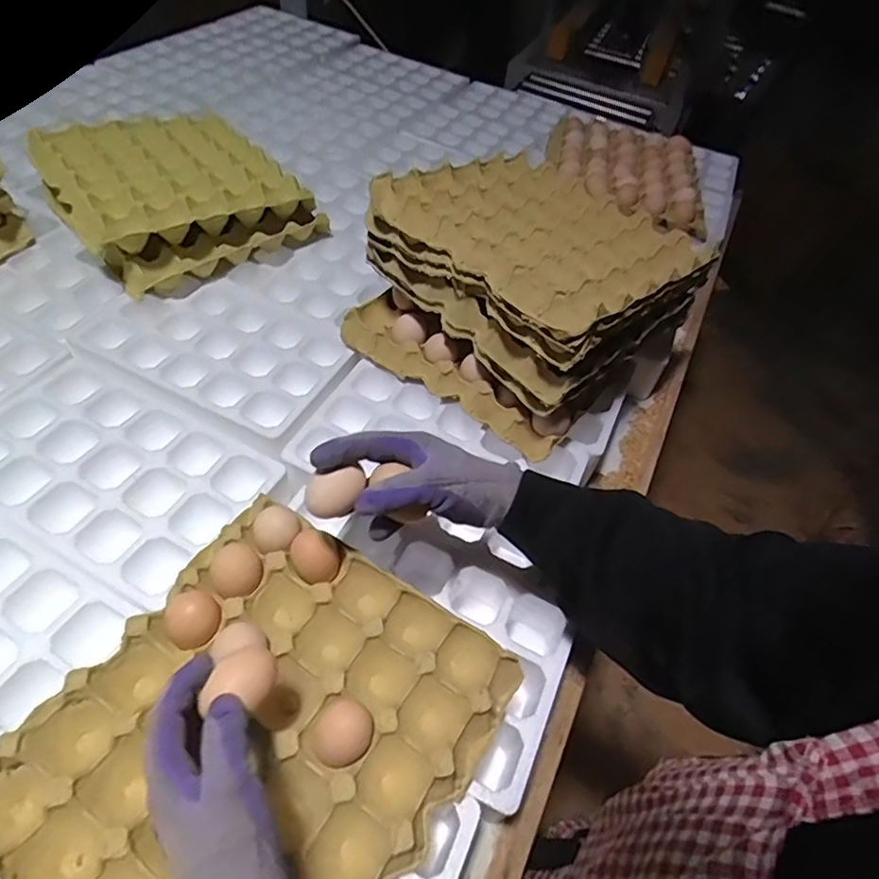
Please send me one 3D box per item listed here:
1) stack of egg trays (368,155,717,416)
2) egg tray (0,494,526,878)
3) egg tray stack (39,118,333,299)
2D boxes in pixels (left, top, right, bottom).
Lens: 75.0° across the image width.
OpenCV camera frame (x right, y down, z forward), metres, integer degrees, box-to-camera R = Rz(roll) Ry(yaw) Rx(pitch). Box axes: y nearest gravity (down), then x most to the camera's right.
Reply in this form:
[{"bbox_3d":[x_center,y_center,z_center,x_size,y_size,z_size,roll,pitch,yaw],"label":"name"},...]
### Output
[{"bbox_3d":[0.110,-0.215,0.651,0.276,0.099,0.296,-36,64,-30],"label":"stack of egg trays"},{"bbox_3d":[-0.123,0.210,0.410,0.267,0.045,0.286,27,52,16],"label":"egg tray"},{"bbox_3d":[-0.371,-0.347,0.814,0.296,0.095,0.313,-33,60,-29],"label":"egg tray stack"}]

